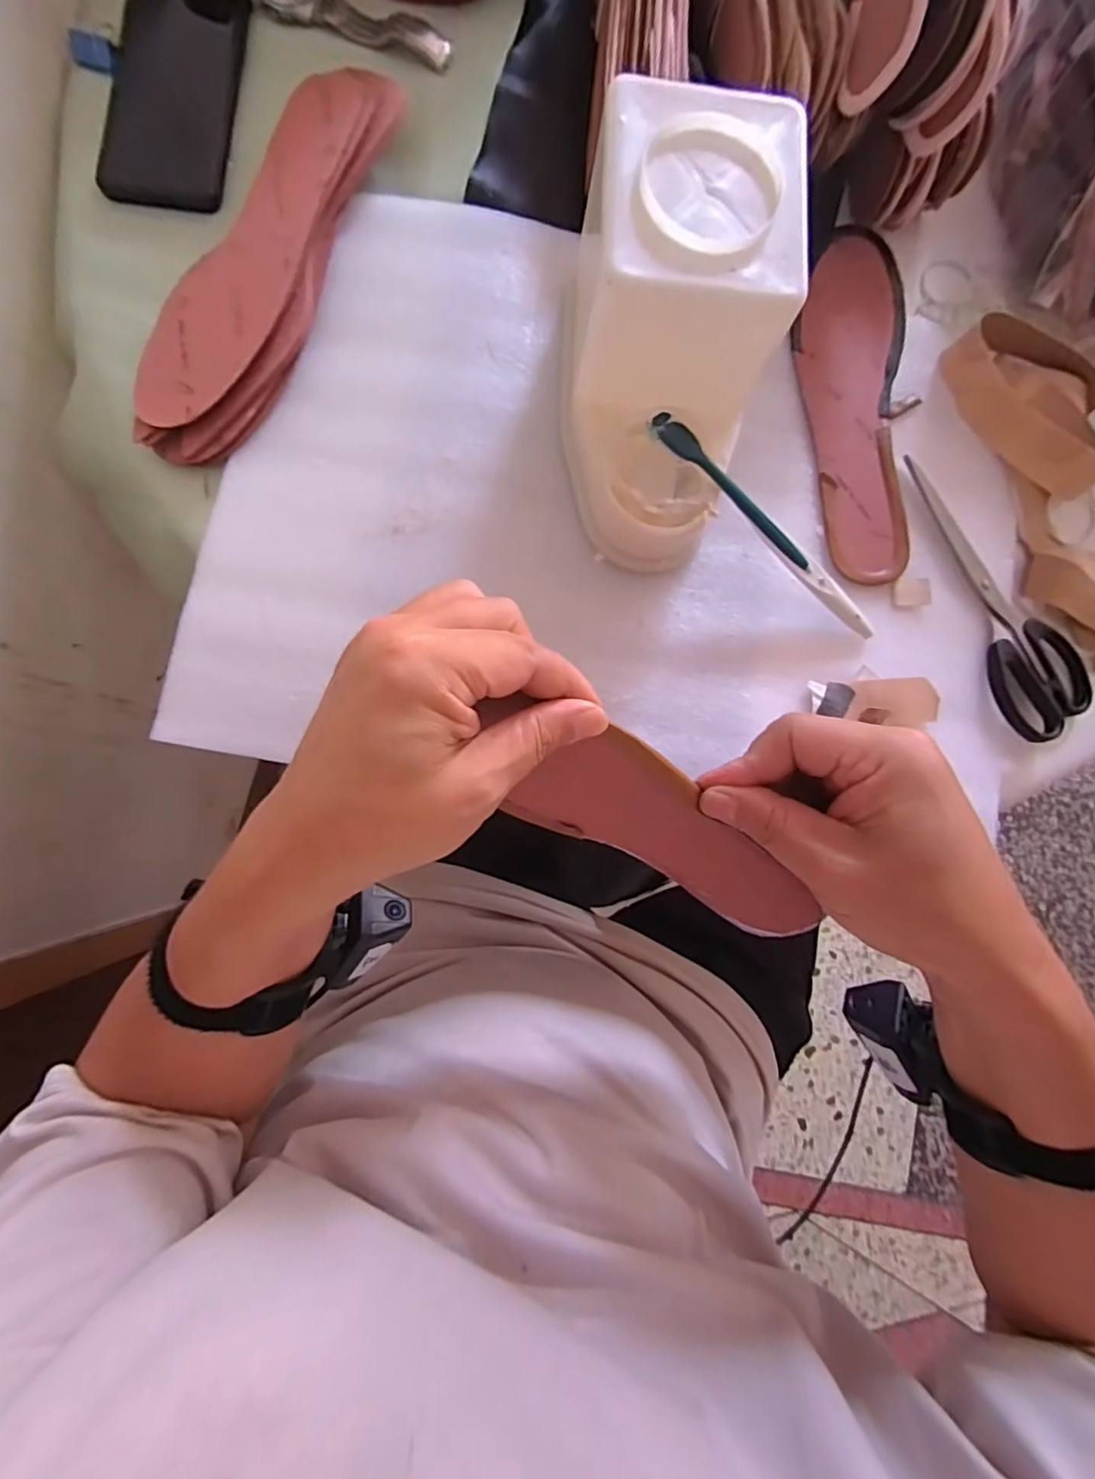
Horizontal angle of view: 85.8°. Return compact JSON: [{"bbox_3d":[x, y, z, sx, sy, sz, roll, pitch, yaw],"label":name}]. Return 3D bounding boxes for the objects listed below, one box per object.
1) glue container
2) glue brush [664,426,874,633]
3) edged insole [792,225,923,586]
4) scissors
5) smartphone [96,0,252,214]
[{"bbox_3d":[0.063,-0.208,0.319,0.102,0.114,0.189,7,82,-5],"label":"glue container"},{"bbox_3d":[0.132,-0.117,0.343,0.181,0.011,0.012,37,81,-18],"label":"glue brush"},{"bbox_3d":[0.211,-0.226,0.394,0.076,0.007,0.249,-4,83,-6],"label":"edged insole"},{"bbox_3d":[0.302,-0.098,0.389,0.075,0.013,0.195,-19,85,-7],"label":"scissors"},{"bbox_3d":[-0.250,-0.437,0.397,0.087,0.011,0.163,4,88,-7],"label":"smartphone"}]

